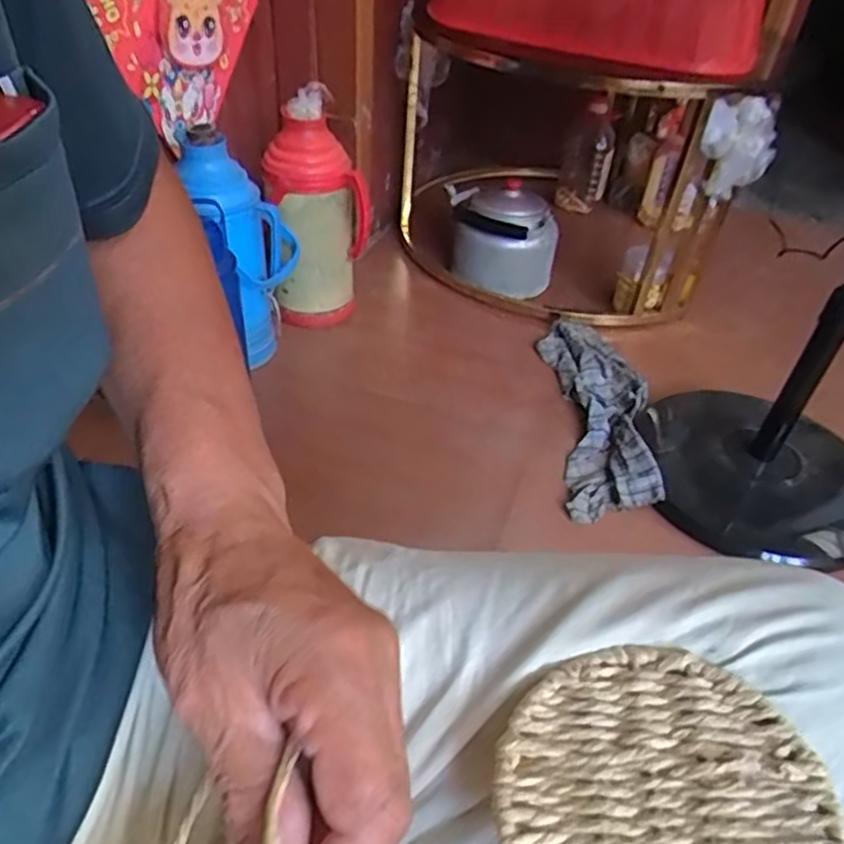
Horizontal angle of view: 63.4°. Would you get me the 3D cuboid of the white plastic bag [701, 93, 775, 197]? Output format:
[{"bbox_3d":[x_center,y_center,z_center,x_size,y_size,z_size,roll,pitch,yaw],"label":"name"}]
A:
[{"bbox_3d":[0.552,-0.474,1.201,0.122,0.169,0.128,21,43,18],"label":"white plastic bag"}]

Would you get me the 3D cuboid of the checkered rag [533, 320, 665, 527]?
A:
[{"bbox_3d":[0.307,-0.034,1.181,0.164,0.038,0.515,3,40,-2],"label":"checkered rag"}]

